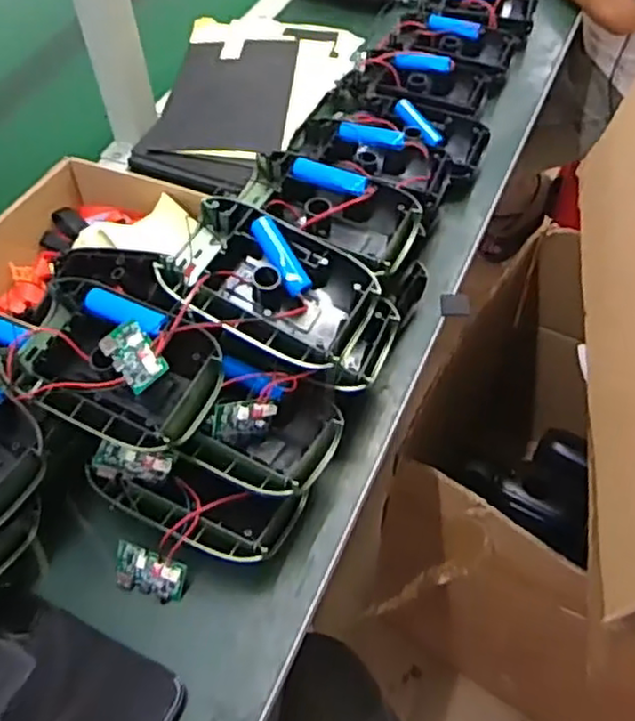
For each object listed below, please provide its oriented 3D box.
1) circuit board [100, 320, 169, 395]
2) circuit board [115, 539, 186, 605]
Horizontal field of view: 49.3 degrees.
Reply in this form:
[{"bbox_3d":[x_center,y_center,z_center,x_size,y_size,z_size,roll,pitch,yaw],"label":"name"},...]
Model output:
[{"bbox_3d":[-0.127,-0.003,0.478,0.030,0.007,0.053,-41,62,-5],"label":"circuit board"},{"bbox_3d":[-0.124,0.156,0.505,0.053,0.009,0.033,14,91,11],"label":"circuit board"}]

